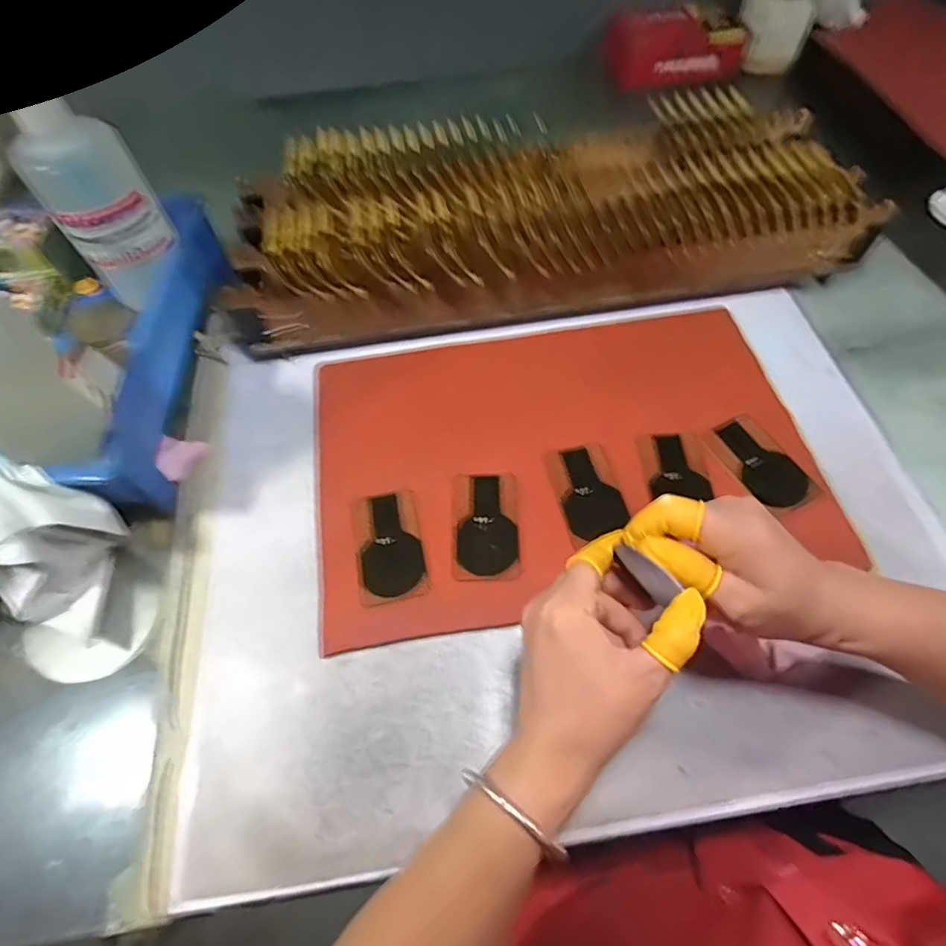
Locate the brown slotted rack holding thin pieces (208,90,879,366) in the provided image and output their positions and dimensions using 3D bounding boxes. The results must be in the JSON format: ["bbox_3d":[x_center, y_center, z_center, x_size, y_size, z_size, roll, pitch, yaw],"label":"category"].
[{"bbox_3d":[0.064,-0.238,0.500,0.546,0.114,0.184,-8,60,-2],"label":"brown slotted rack holding thin pieces"}]

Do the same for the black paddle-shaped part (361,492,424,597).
[{"bbox_3d":[-0.062,0.052,0.389,0.045,0.004,0.076,-15,61,-6],"label":"black paddle-shaped part"}]

